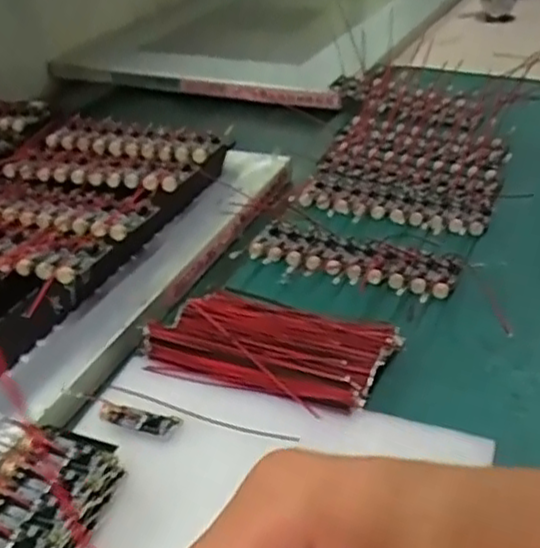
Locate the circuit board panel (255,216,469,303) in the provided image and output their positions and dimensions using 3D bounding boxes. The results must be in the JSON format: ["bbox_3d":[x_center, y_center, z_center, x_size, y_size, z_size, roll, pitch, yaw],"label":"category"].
[{"bbox_3d":[0.057,-0.013,0.530,0.157,0.010,0.061,13,38,26],"label":"circuit board panel"}]

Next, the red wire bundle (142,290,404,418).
[{"bbox_3d":[-0.002,0.044,0.442,0.143,0.013,0.082,11,38,23],"label":"red wire bundle"}]

